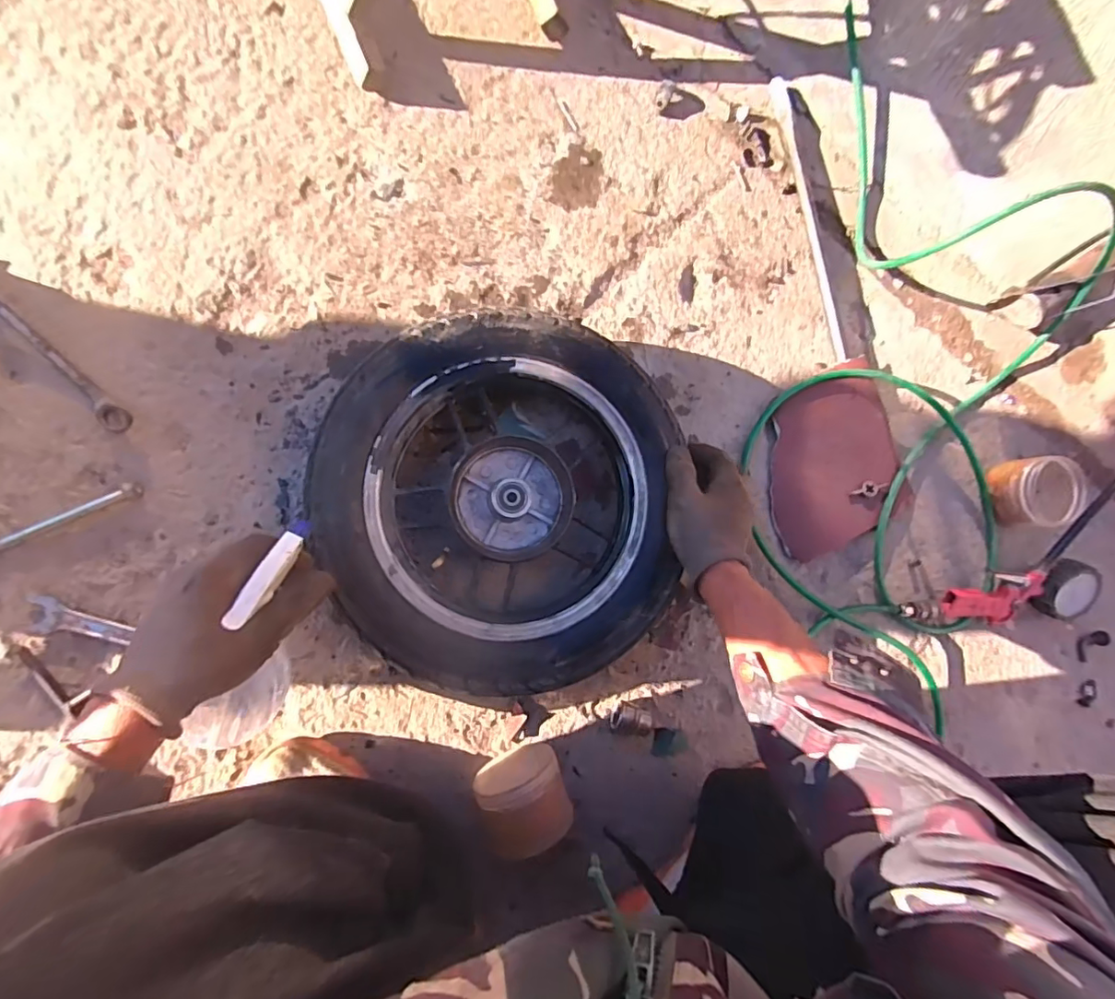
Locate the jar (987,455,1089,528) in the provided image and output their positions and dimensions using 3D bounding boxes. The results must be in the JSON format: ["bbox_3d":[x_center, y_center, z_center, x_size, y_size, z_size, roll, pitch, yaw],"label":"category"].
[{"bbox_3d":[0.595,-0.009,0.664,0.080,0.062,0.083,0,87,-9],"label":"jar"}]

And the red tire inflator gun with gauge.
[{"bbox_3d":[0.550,0.119,0.653,0.237,0.051,0.077,-4,88,-10],"label":"red tire inflator gun with gauge"}]

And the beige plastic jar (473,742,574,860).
[{"bbox_3d":[-0.033,0.293,0.521,0.083,0.077,0.071,-18,90,-10],"label":"beige plastic jar"}]

